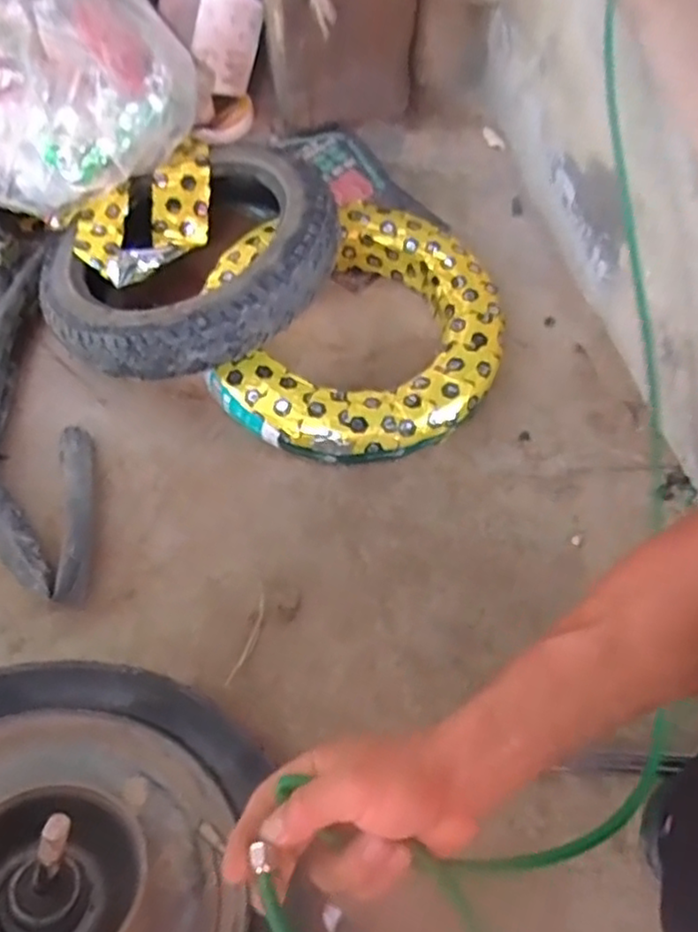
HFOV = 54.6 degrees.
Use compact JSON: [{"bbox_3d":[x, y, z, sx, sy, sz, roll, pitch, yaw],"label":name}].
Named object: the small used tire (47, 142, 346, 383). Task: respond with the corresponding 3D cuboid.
[{"bbox_3d":[-0.187,-0.255,0.794,0.352,0.083,0.311,-24,58,-15],"label":"small used tire"}]

